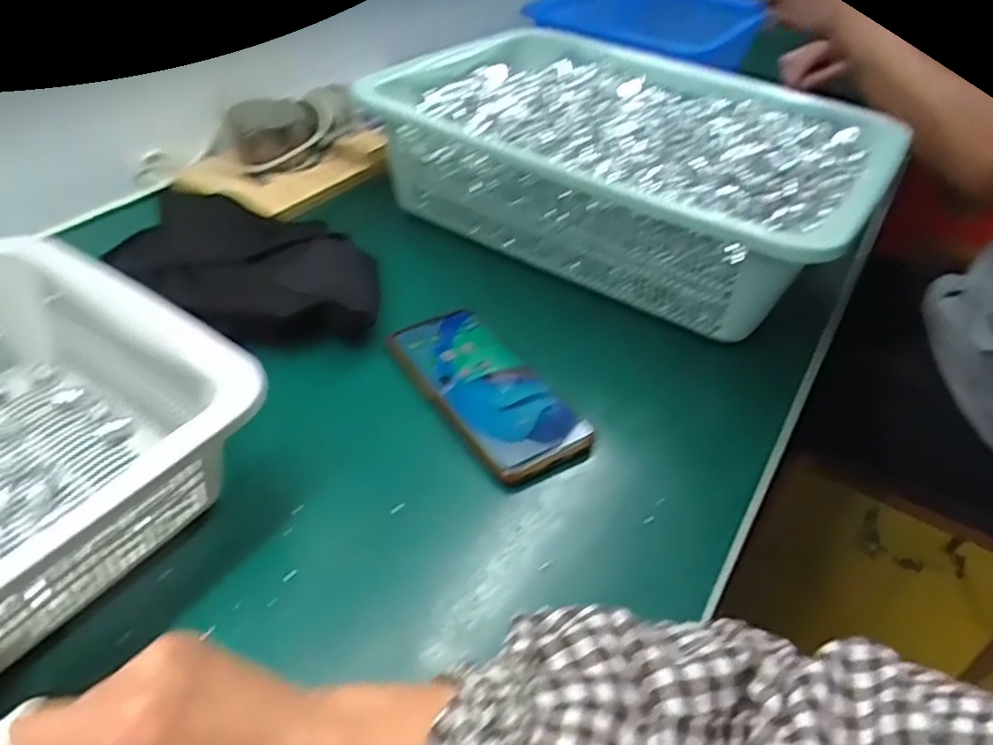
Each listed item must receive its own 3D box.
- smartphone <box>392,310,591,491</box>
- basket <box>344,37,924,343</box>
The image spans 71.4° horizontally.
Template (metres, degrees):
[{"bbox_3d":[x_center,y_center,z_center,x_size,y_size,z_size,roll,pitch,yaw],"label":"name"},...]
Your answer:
[{"bbox_3d":[-0.007,0.009,0.480,0.073,0.013,0.160,-21,47,-28],"label":"smartphone"},{"bbox_3d":[0.129,-0.210,0.664,0.411,0.101,0.334,31,47,27],"label":"basket"}]

